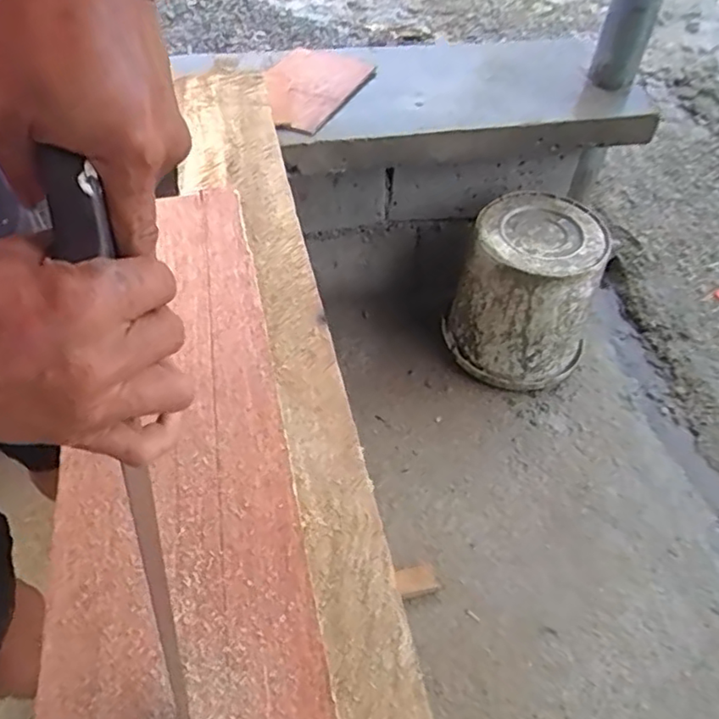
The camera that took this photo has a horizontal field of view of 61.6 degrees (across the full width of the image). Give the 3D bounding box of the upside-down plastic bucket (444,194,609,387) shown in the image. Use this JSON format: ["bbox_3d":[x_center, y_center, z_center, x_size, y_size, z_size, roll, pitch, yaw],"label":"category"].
[{"bbox_3d":[0.323,-0.126,1.196,0.251,0.314,0.251,1,49,-1],"label":"upside-down plastic bucket"}]

